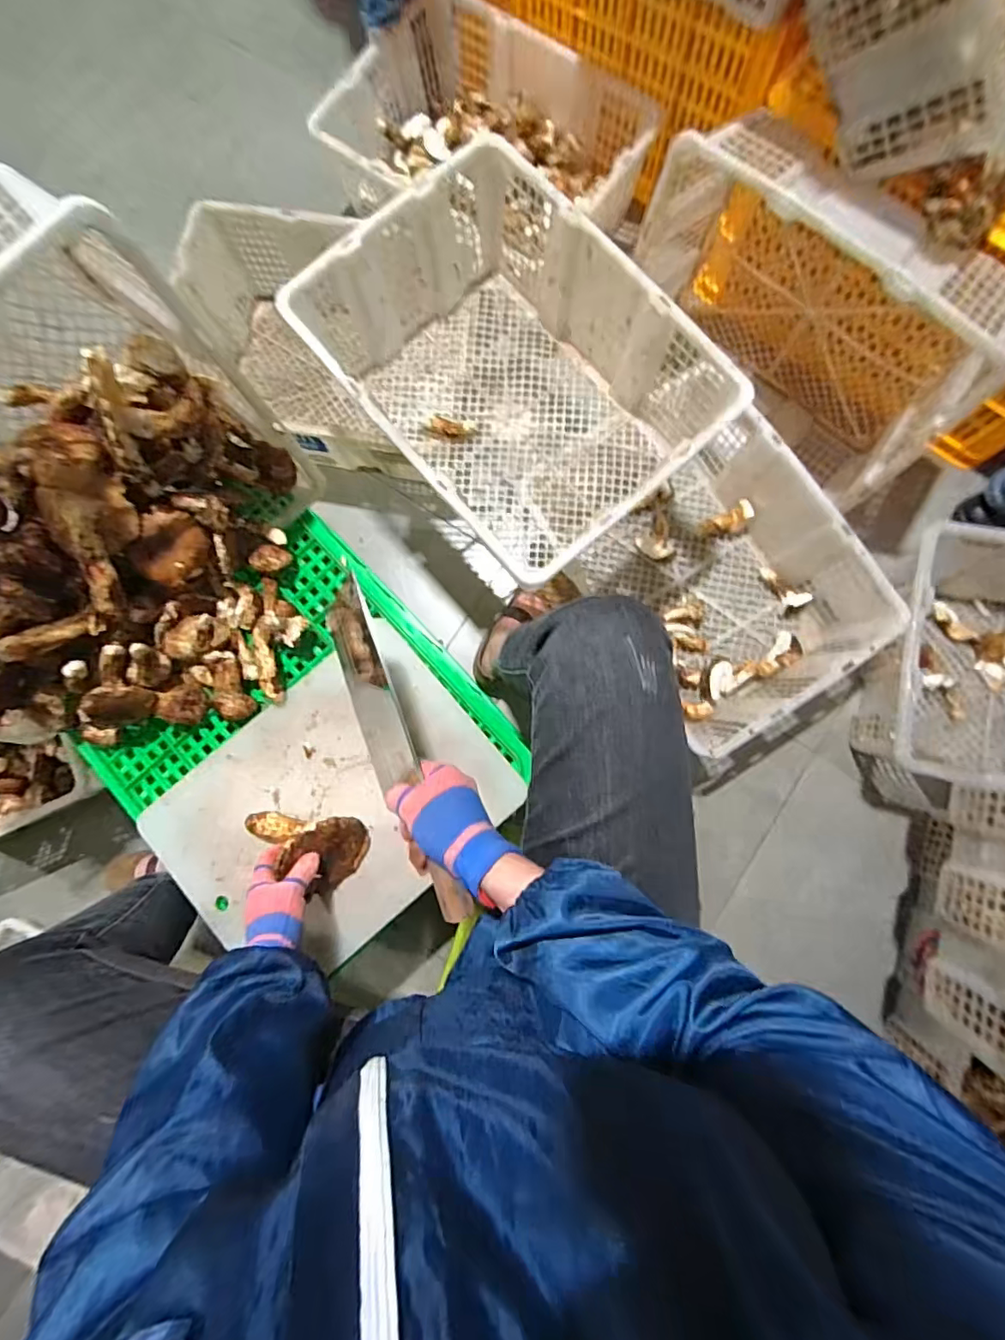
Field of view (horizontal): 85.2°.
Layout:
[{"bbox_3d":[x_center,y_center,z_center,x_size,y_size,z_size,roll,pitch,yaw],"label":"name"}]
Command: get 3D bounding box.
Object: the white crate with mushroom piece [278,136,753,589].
[{"bbox_3d":[0.010,-0.363,0.708,0.338,0.162,0.463,-42,84,-3],"label":"white crate with mushroom piece"}]

